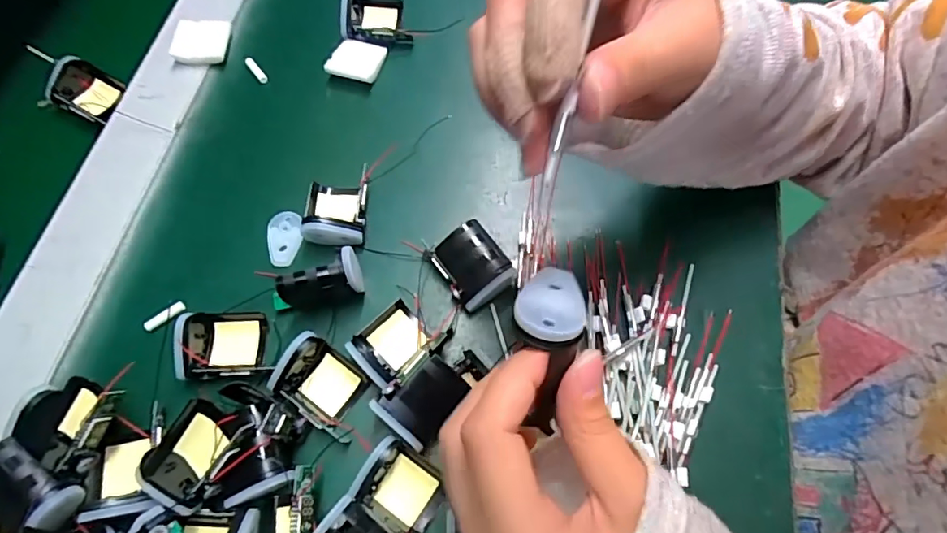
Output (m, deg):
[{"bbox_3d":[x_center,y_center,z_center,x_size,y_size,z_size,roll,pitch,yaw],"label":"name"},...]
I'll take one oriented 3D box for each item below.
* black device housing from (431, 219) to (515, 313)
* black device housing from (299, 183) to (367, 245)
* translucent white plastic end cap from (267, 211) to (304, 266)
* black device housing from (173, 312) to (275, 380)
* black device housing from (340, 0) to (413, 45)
[{"bbox_3d":[-0.001,0.000,0.292,0.032,0.027,0.041,-30,69,-13],"label":"black device housing"},{"bbox_3d":[-0.086,-0.035,0.310,0.039,0.019,0.042,1,67,0],"label":"black device housing"},{"bbox_3d":[-0.116,-0.017,0.312,0.021,0.005,0.035,-12,67,-6],"label":"translucent white plastic end cap"},{"bbox_3d":[-0.137,0.042,0.278,0.046,0.017,0.037,-4,67,-2],"label":"black device housing"},{"bbox_3d":[-0.073,-0.182,0.373,0.049,0.020,0.039,-4,67,-2],"label":"black device housing"}]

